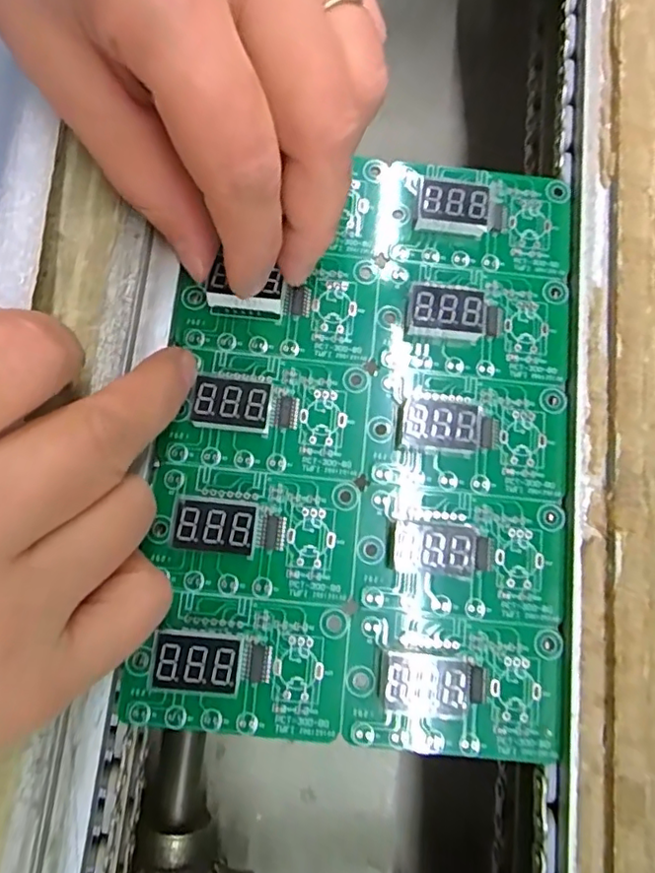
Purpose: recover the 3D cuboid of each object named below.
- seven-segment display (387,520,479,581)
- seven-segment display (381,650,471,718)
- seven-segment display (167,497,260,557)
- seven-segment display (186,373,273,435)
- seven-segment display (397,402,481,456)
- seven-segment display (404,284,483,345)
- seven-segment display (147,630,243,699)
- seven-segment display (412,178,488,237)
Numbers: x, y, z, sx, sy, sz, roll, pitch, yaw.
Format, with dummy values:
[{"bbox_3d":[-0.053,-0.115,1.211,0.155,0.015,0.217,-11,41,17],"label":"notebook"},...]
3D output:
[{"bbox_3d":[0.030,0.033,0.168,0.024,0.007,0.014,9,78,1],"label":"seven-segment display"},{"bbox_3d":[0.027,0.069,0.160,0.024,0.008,0.015,7,78,0],"label":"seven-segment display"},{"bbox_3d":[-0.032,0.026,0.166,0.024,0.008,0.014,7,78,0],"label":"seven-segment display"},{"bbox_3d":[-0.029,-0.009,0.173,0.025,0.008,0.015,8,78,0],"label":"seven-segment display"},{"bbox_3d":[0.034,-0.002,0.174,0.023,0.007,0.014,7,78,0],"label":"seven-segment display"},{"bbox_3d":[0.037,-0.038,0.181,0.023,0.008,0.016,5,78,0],"label":"seven-segment display"},{"bbox_3d":[-0.036,0.062,0.159,0.023,0.008,0.015,7,78,0],"label":"seven-segment display"},{"bbox_3d":[0.041,-0.074,0.188,0.022,0.008,0.015,7,78,0],"label":"seven-segment display"}]

